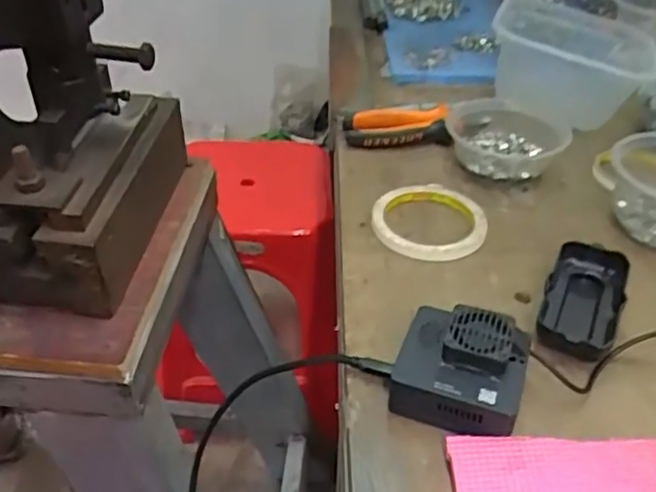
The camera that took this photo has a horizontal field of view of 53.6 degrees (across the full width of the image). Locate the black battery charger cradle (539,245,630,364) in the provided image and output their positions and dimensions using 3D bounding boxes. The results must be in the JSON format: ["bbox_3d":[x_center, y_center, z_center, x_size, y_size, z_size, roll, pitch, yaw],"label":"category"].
[{"bbox_3d":[0.187,0.040,0.476,0.052,0.025,0.106,20,42,21],"label":"black battery charger cradle"}]

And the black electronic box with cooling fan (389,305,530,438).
[{"bbox_3d":[0.085,0.077,0.415,0.076,0.042,0.071,14,41,15],"label":"black electronic box with cooling fan"}]

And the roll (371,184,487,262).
[{"bbox_3d":[0.089,-0.024,0.567,0.096,0.015,0.098,1,39,-1],"label":"roll"}]

